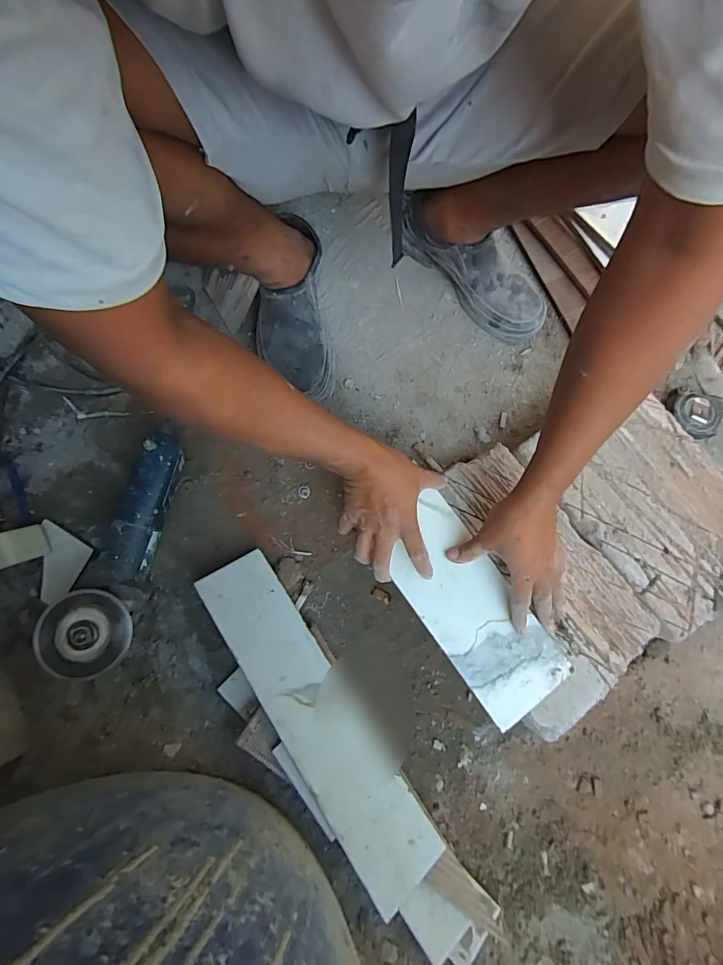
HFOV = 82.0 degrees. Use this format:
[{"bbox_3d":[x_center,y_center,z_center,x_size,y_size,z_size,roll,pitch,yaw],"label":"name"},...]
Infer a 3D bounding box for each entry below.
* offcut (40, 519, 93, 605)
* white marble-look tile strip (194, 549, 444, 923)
[{"bbox_3d":[-0.386,0.101,0.541,0.056,0.009,0.100,-1,79,-11],"label":"offcut"},{"bbox_3d":[-0.058,0.261,0.481,0.091,0.010,0.391,-28,74,-31],"label":"white marble-look tile strip"}]

